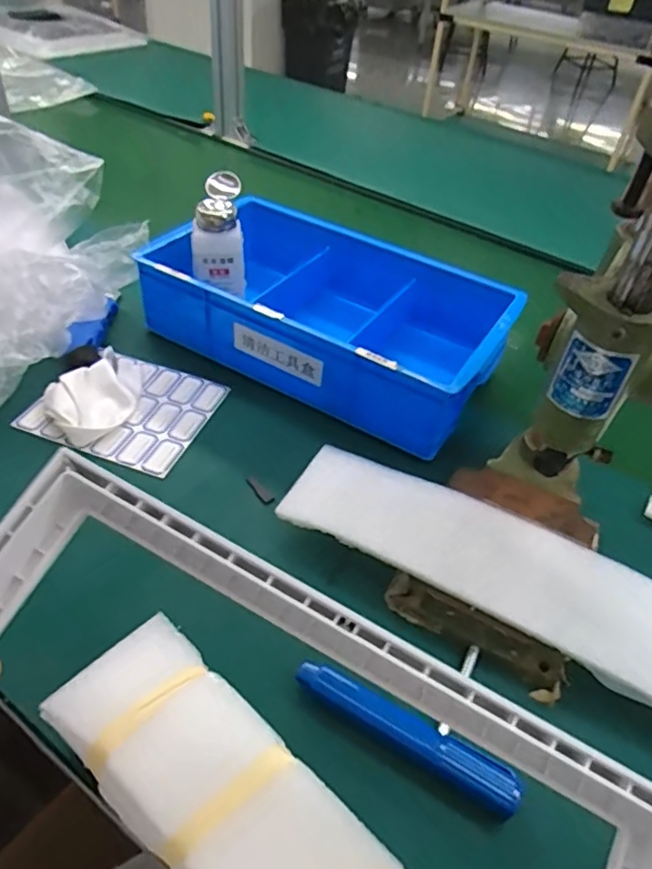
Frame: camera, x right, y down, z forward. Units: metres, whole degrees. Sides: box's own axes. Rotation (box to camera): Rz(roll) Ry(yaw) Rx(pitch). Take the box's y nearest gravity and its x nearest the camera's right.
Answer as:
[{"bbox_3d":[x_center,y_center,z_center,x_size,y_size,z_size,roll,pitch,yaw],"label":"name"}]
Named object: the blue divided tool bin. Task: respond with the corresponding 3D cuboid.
[{"bbox_3d":[0.003,-0.124,0.612,0.334,0.092,0.195,25,47,18],"label":"blue divided tool bin"}]

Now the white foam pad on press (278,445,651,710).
[{"bbox_3d":[0.125,0.090,0.421,0.319,0.012,0.086,24,52,17],"label":"white foam pad on press"}]

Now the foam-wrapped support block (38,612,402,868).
[{"bbox_3d":[-0.019,0.210,0.285,0.302,0.032,0.080,34,50,26],"label":"foam-wrapped support block"}]

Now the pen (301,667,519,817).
[{"bbox_3d":[0.048,0.180,0.362,0.141,0.016,0.022,25,47,18],"label":"pen"}]

